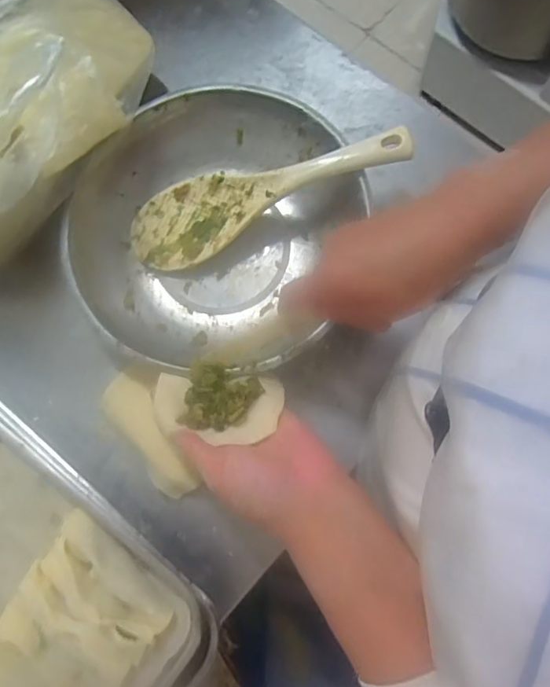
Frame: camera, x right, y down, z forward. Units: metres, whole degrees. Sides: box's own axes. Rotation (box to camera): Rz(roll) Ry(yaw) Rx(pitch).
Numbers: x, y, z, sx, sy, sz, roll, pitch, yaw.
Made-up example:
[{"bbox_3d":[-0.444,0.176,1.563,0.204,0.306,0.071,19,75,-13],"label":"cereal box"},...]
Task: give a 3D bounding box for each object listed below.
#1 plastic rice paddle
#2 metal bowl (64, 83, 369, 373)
[{"bbox_3d":[-0.010,-0.127,0.436,0.249,0.022,0.072,-16,79,17],"label":"plastic rice paddle"},{"bbox_3d":[-0.053,-0.099,0.437,0.220,0.059,0.241,0,79,0],"label":"metal bowl"}]

